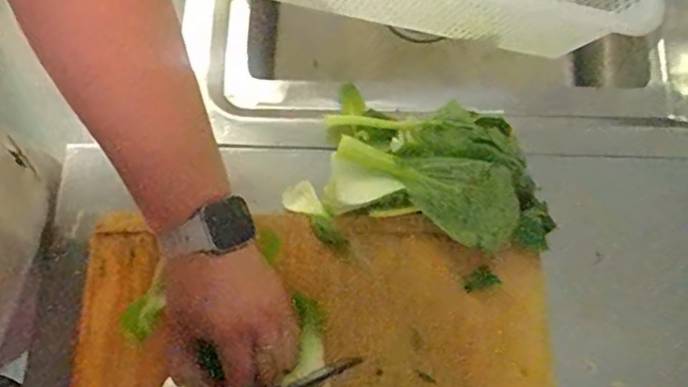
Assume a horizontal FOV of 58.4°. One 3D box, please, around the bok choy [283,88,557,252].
[{"bbox_3d":[0.071,-0.016,0.548,0.235,0.053,0.167,10,72,4],"label":"bok choy"}]

